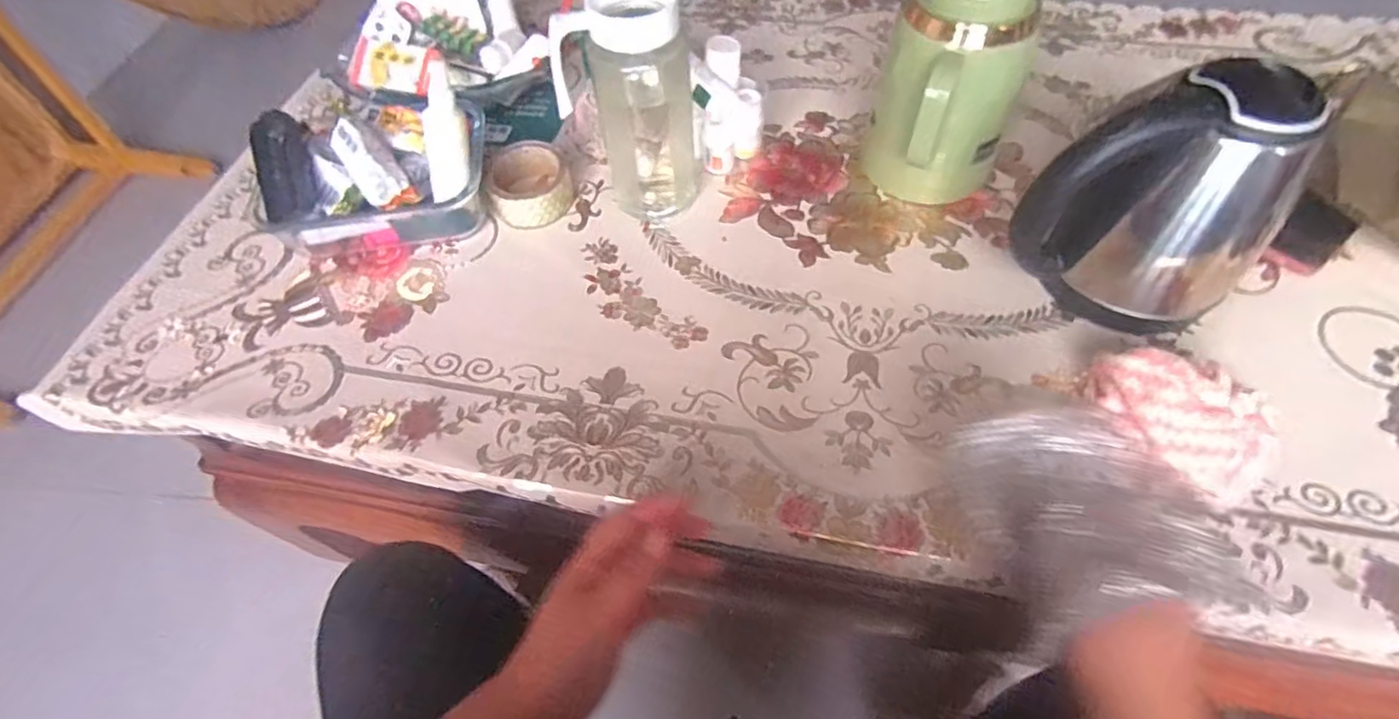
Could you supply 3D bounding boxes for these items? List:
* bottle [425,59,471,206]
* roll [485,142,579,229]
[{"bbox_3d":[-0.233,-0.207,0.567,0.033,0.125,0.026,25,36,18],"label":"bottle"},{"bbox_3d":[-0.174,-0.184,0.639,0.083,0.044,0.090,-1,56,2],"label":"roll"}]

